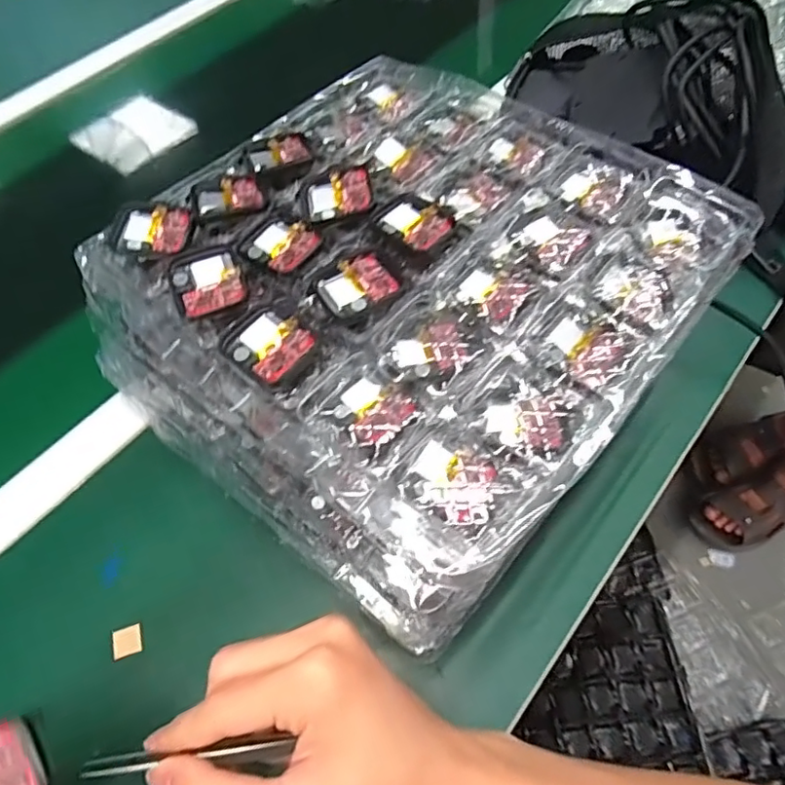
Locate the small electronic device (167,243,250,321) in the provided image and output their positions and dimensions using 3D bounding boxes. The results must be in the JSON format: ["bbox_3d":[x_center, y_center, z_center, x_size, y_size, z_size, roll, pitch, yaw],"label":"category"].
[{"bbox_3d":[-0.096,-0.059,0.301,0.036,0.008,0.040,-22,58,-9],"label":"small electronic device"}]

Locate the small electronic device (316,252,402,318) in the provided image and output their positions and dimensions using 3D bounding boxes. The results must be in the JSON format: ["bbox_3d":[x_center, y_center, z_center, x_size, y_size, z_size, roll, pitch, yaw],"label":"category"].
[{"bbox_3d":[-0.018,-0.055,0.295,0.040,0.004,0.031,-32,60,-15],"label":"small electronic device"}]

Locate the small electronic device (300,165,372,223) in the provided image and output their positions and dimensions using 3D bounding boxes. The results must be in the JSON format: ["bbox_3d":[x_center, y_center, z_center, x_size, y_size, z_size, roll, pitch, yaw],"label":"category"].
[{"bbox_3d":[-0.032,-0.116,0.335,0.039,0.010,0.032,-11,57,-2],"label":"small electronic device"}]

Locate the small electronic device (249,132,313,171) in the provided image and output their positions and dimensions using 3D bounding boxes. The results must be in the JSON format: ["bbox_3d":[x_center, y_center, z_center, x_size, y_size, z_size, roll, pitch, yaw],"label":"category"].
[{"bbox_3d":[-0.072,-0.153,0.366,0.039,0.005,0.033,-21,58,-9],"label":"small electronic device"}]

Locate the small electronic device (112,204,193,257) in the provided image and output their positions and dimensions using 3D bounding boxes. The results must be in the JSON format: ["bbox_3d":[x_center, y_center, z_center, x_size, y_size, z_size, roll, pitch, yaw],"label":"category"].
[{"bbox_3d":[-0.134,-0.093,0.325,0.039,0.011,0.037,6,58,8],"label":"small electronic device"}]

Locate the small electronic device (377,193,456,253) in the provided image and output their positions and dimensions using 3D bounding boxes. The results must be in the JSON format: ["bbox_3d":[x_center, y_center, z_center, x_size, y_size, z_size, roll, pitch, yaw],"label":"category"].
[{"bbox_3d":[0.014,-0.092,0.325,0.038,0.019,0.037,38,68,25],"label":"small electronic device"}]

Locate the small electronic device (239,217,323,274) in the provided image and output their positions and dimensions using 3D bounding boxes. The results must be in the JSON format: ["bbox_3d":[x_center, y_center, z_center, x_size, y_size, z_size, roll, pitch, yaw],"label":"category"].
[{"bbox_3d":[-0.060,-0.080,0.314,0.038,0.005,0.034,30,65,22],"label":"small electronic device"}]

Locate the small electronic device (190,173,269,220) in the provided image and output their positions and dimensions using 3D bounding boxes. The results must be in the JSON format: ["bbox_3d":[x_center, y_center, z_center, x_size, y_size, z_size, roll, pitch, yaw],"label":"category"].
[{"bbox_3d":[-0.096,-0.116,0.337,0.041,0.006,0.034,-18,58,-7],"label":"small electronic device"}]

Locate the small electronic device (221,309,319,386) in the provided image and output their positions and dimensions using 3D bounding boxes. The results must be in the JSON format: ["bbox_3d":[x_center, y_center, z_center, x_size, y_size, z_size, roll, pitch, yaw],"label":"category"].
[{"bbox_3d":[-0.059,-0.024,0.278,0.040,0.005,0.033,33,66,23],"label":"small electronic device"}]

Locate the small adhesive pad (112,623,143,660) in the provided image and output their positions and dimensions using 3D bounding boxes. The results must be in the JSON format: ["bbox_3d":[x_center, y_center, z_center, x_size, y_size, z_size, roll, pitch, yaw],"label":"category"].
[{"bbox_3d":[-0.152,0.143,0.330,0.015,0.004,0.016,-18,58,-6],"label":"small adhesive pad"}]

